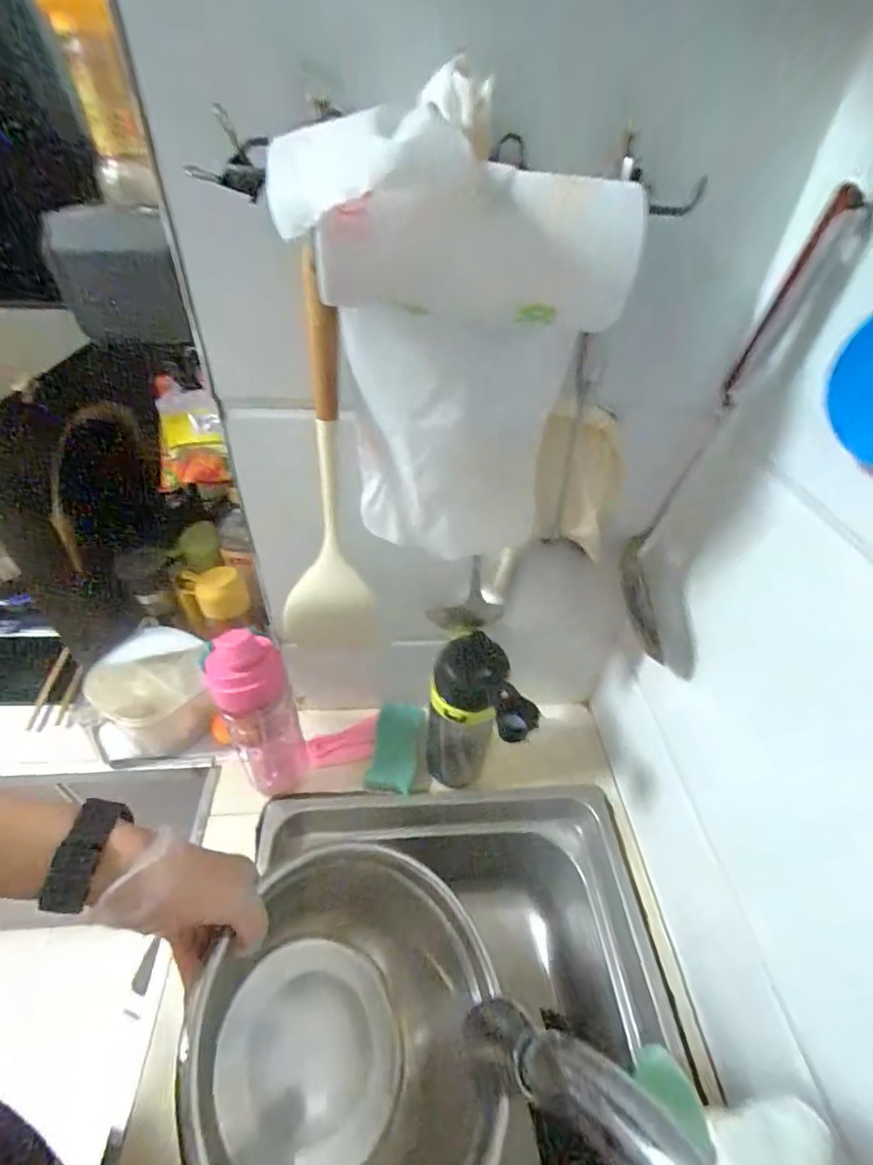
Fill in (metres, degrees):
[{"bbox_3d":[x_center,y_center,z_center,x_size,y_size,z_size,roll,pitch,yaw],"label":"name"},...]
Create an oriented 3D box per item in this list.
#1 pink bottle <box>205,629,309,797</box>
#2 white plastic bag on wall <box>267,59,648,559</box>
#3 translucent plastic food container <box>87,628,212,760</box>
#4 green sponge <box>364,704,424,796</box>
[{"bbox_3d":[-0.197,0.150,0.564,0.074,0.253,0.065,-10,44,-15],"label":"pink bottle"},{"bbox_3d":[0.003,-0.134,0.355,0.188,0.289,0.116,-17,46,-21],"label":"white plastic bag on wall"},{"bbox_3d":[-0.371,0.146,0.668,0.133,0.094,0.134,-25,49,-28],"label":"translucent plastic food container"},{"bbox_3d":[-0.052,0.218,0.666,0.065,0.014,0.109,-3,52,13],"label":"green sponge"}]

